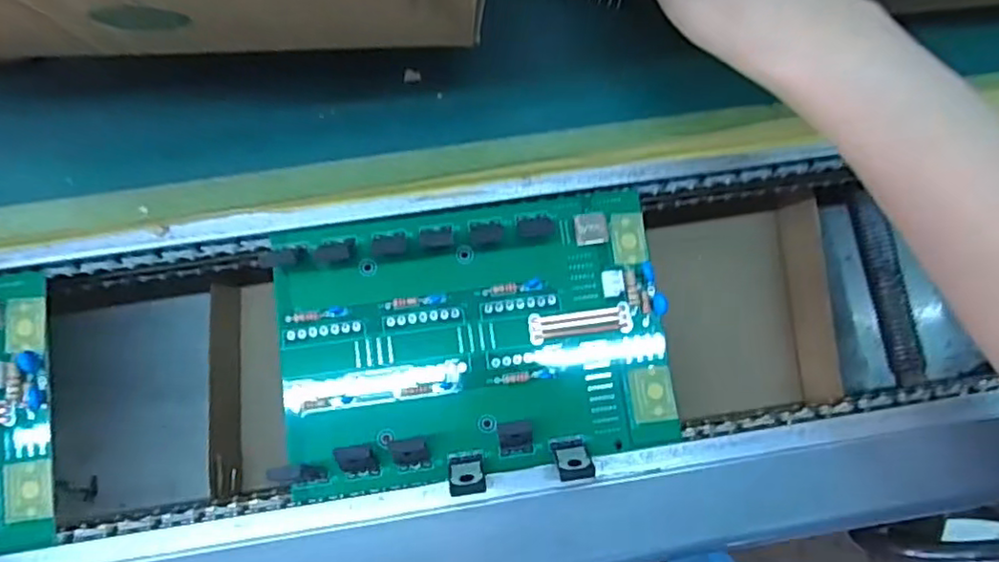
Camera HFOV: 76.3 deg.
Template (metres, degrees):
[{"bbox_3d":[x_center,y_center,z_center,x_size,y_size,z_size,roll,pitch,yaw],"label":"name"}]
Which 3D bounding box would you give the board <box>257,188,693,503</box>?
[{"bbox_3d":[-0.011,0.027,0.287,0.175,0.026,0.120,-8,81,-3],"label":"board"}]

